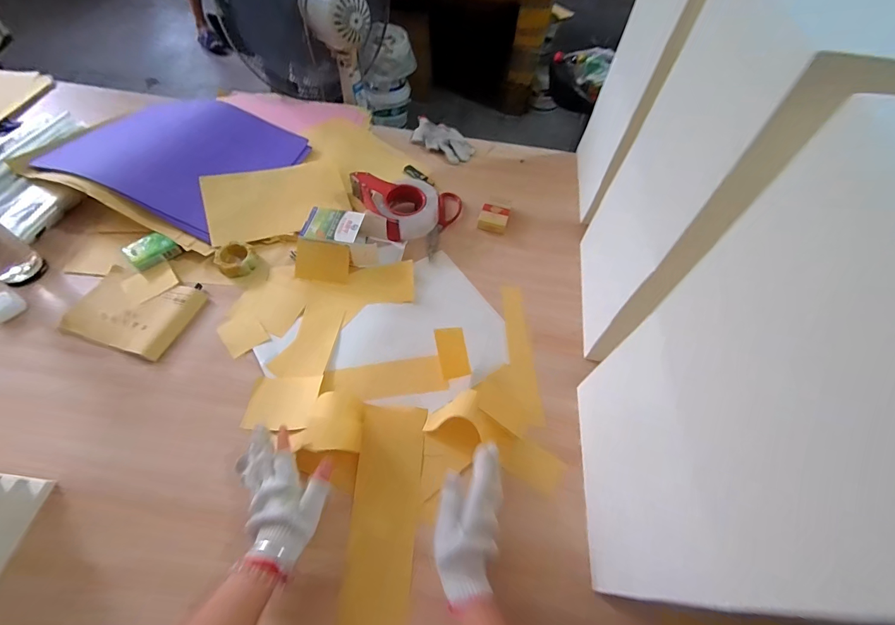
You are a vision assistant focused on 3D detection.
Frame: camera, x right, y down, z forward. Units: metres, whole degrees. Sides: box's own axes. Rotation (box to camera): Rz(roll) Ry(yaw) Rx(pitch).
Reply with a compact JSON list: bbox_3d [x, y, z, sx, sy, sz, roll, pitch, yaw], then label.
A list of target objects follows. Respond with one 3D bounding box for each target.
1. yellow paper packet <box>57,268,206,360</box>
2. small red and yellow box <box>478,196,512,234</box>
[{"bbox_3d":[-0.511,-0.001,0.642,0.176,0.017,0.130,14,57,6],"label":"yellow paper packet"},{"bbox_3d":[0.101,-0.208,0.812,0.058,0.018,0.091,17,58,8],"label":"small red and yellow box"}]

